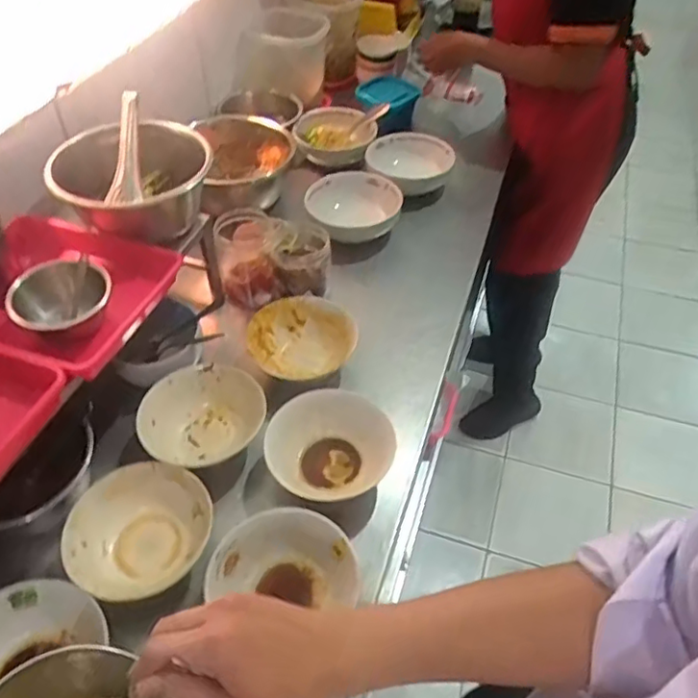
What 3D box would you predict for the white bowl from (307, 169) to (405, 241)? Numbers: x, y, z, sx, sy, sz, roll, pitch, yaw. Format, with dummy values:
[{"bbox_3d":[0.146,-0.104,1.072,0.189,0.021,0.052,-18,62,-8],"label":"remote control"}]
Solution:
[{"bbox_3d":[0.010,-0.257,1.117,0.168,0.060,0.168,0,47,0],"label":"white bowl"}]

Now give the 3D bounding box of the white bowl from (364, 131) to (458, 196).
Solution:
[{"bbox_3d":[0.111,-0.363,1.210,0.161,0.078,0.170,0,47,0],"label":"white bowl"}]

